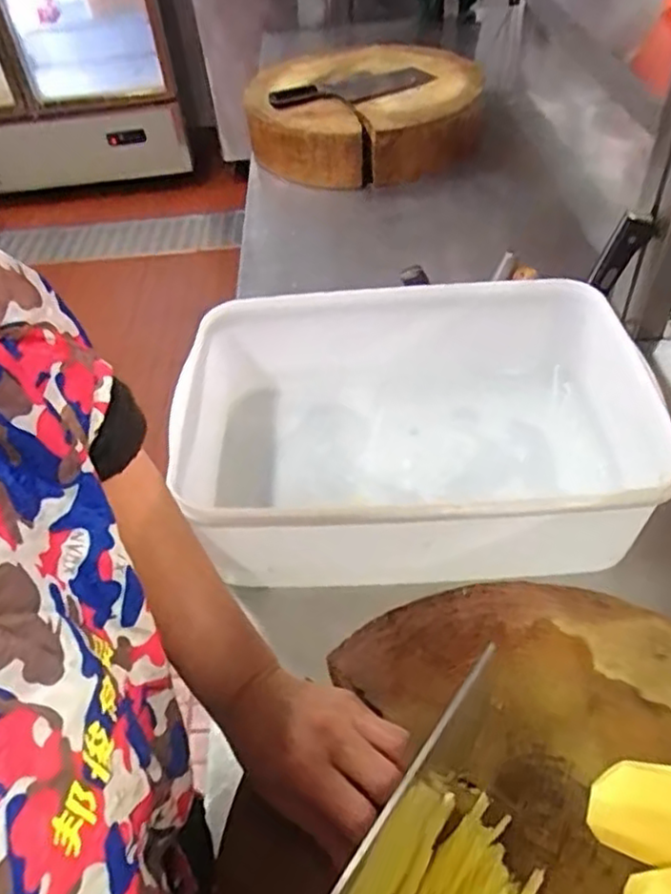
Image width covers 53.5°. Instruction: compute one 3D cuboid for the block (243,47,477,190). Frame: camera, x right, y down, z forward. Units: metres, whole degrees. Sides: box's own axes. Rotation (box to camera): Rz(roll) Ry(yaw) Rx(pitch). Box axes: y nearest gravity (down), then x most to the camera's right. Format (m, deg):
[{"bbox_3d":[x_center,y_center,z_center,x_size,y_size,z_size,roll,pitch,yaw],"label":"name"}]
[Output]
[{"bbox_3d":[0.056,-0.701,1.369,0.455,0.118,0.520,2,44,4],"label":"block"}]

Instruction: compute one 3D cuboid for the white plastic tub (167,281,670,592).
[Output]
[{"bbox_3d":[0.076,-0.021,0.679,0.429,0.133,0.327,1,44,3],"label":"white plastic tub"}]

